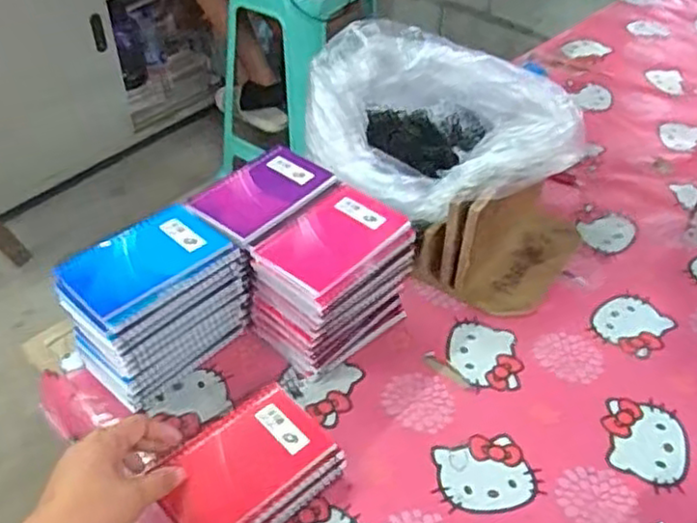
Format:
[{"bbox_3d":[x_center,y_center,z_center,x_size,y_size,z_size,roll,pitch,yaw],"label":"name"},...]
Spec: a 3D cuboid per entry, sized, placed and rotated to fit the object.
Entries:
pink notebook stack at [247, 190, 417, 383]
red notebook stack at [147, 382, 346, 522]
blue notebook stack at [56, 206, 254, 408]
[{"bbox_3d":[-0.016,0.021,0.684,0.139,0.118,0.093,-34,55,-31],"label":"pink notebook stack"},{"bbox_3d":[-0.086,0.174,0.577,0.142,0.053,0.106,-31,53,-28],"label":"red notebook stack"},{"bbox_3d":[-0.182,0.039,0.649,0.098,0.116,0.152,30,51,25],"label":"blue notebook stack"}]

